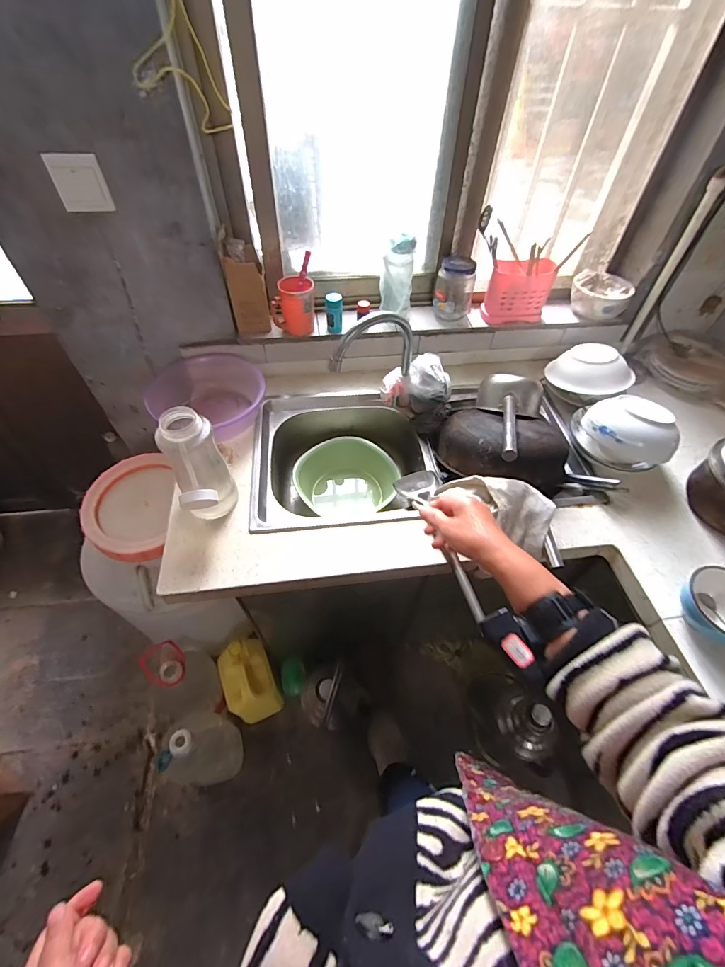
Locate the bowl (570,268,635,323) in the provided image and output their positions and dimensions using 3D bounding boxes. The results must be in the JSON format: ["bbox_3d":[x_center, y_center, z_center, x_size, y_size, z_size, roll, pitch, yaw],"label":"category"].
[{"bbox_3d":[0.627,-0.495,1.075,0.145,0.068,0.148,33,59,21],"label":"bowl"}]

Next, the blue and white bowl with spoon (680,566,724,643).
[{"bbox_3d":[0.597,0.210,0.679,0.118,0.072,0.127,-16,55,-13],"label":"blue and white bowl with spoon"}]

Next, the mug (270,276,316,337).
[{"bbox_3d":[-0.165,-0.427,0.974,0.100,0.114,0.073,-1,53,-2],"label":"mug"}]

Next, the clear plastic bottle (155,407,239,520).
[{"bbox_3d":[-0.294,-0.017,0.737,0.088,0.222,0.122,-12,54,-11],"label":"clear plastic bottle"}]

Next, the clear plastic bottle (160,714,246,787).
[{"bbox_3d":[-0.410,0.693,1.060,0.137,0.321,0.162,3,53,1],"label":"clear plastic bottle"}]

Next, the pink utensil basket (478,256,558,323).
[{"bbox_3d":[0.393,-0.495,1.030,0.145,0.145,0.101,-9,54,-8],"label":"pink utensil basket"}]

